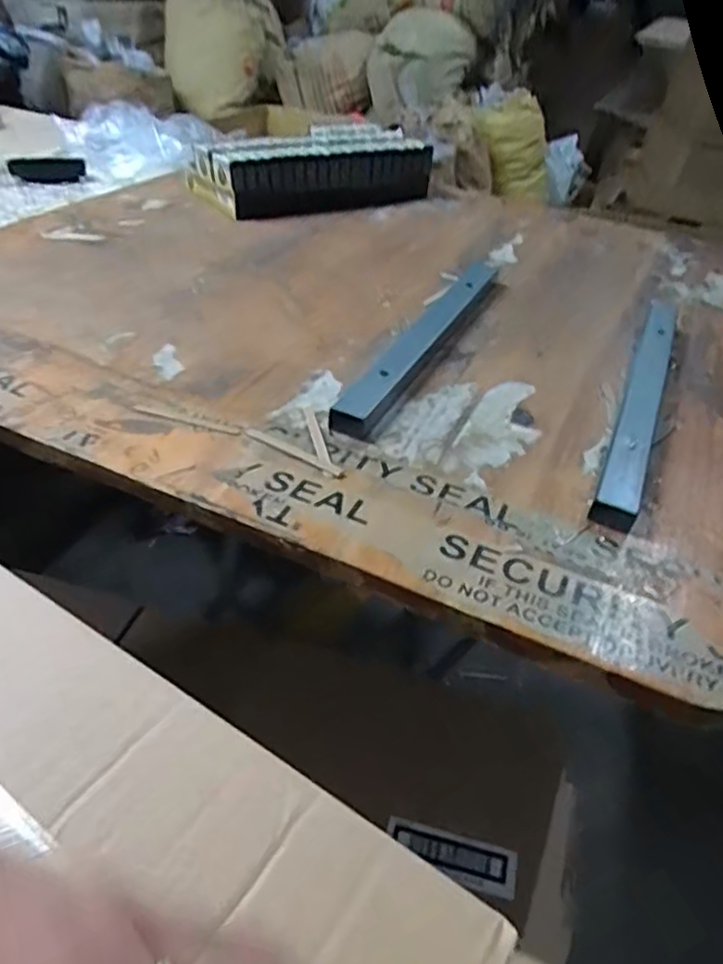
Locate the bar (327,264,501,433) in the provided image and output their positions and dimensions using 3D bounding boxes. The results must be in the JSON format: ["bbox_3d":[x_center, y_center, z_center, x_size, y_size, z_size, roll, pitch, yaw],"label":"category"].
[{"bbox_3d":[0.078,-0.162,0.683,0.034,0.028,0.426,18,39,16],"label":"bar"}]

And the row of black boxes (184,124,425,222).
[{"bbox_3d":[-0.067,-0.463,1.000,0.337,0.086,0.140,-20,44,-29],"label":"row of black boxes"}]

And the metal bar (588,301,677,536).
[{"bbox_3d":[0.264,-0.090,0.624,0.029,0.022,0.423,19,40,17],"label":"metal bar"}]

